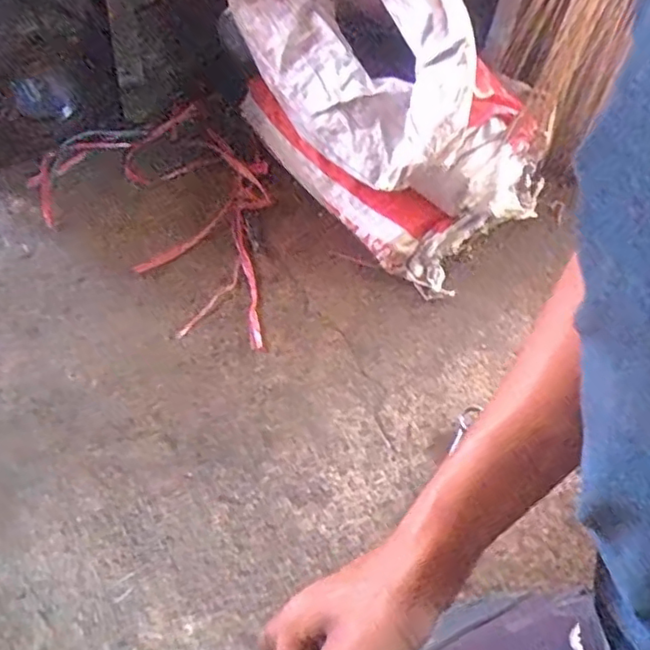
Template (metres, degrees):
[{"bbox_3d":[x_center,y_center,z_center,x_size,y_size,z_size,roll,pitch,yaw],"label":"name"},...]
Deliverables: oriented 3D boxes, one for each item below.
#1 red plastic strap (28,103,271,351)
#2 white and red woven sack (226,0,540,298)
[{"bbox_3d":[-0.170,-0.144,0.744,0.273,0.043,0.419,-34,60,-20],"label":"red plastic strap"},{"bbox_3d":[0.068,-0.266,0.683,0.212,0.269,0.365,-31,59,-18],"label":"white and red woven sack"}]

